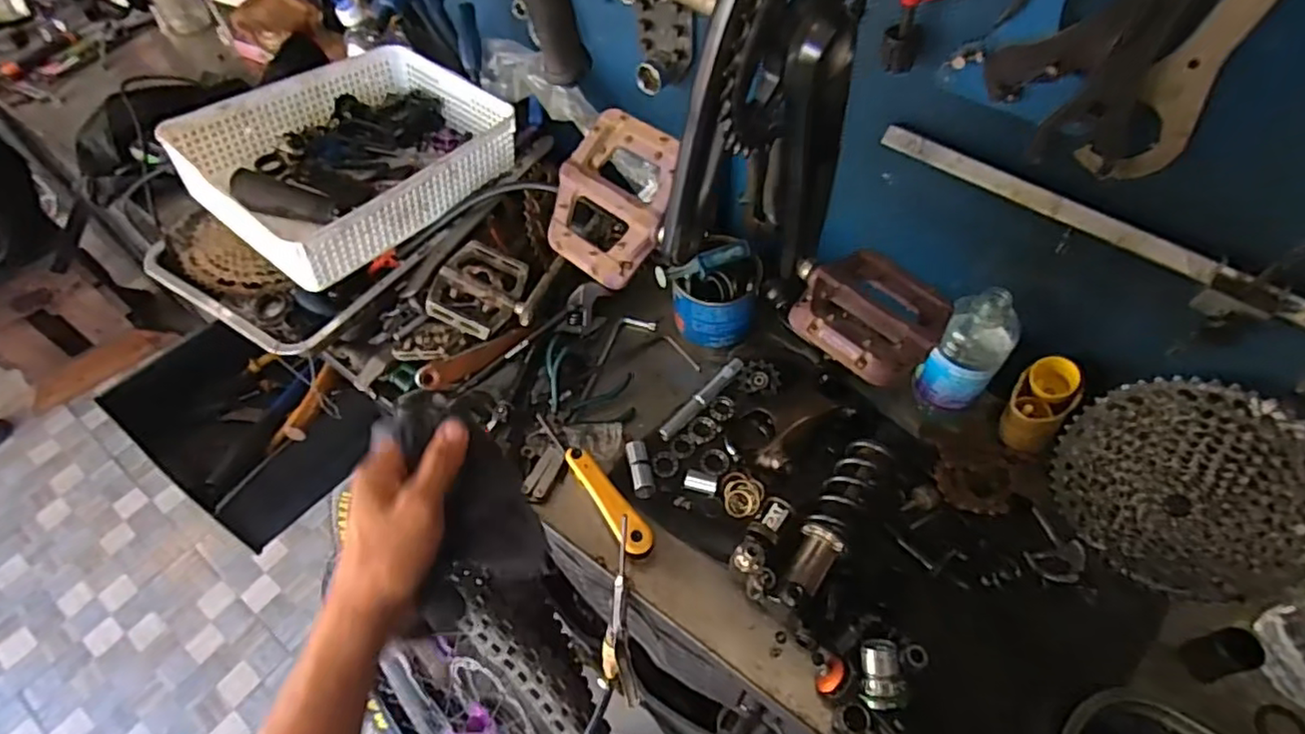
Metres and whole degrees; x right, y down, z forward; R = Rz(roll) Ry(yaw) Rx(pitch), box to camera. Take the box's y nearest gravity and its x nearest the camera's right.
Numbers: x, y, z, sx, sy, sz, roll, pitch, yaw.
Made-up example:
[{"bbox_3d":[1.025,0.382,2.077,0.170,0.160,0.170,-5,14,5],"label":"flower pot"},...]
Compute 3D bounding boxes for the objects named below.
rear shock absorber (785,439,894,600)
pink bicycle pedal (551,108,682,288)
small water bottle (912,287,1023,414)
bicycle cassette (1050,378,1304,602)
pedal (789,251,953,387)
[{"bbox_3d":[0.174,0.142,0.623,0.043,0.039,0.189,29,60,20],"label":"rear shock absorber"},{"bbox_3d":[-0.028,-0.119,0.456,0.098,0.020,0.108,36,101,28],"label":"pink bicycle pedal"},{"bbox_3d":[0.317,-0.009,0.661,0.056,0.159,0.061,-1,55,1],"label":"small water bottle"},{"bbox_3d":[0.462,0.111,0.562,0.196,0.187,0.048,43,34,26],"label":"bicycle cassette"},{"bbox_3d":[0.162,-0.043,0.473,0.094,0.026,0.119,35,63,23],"label":"pedal"}]

